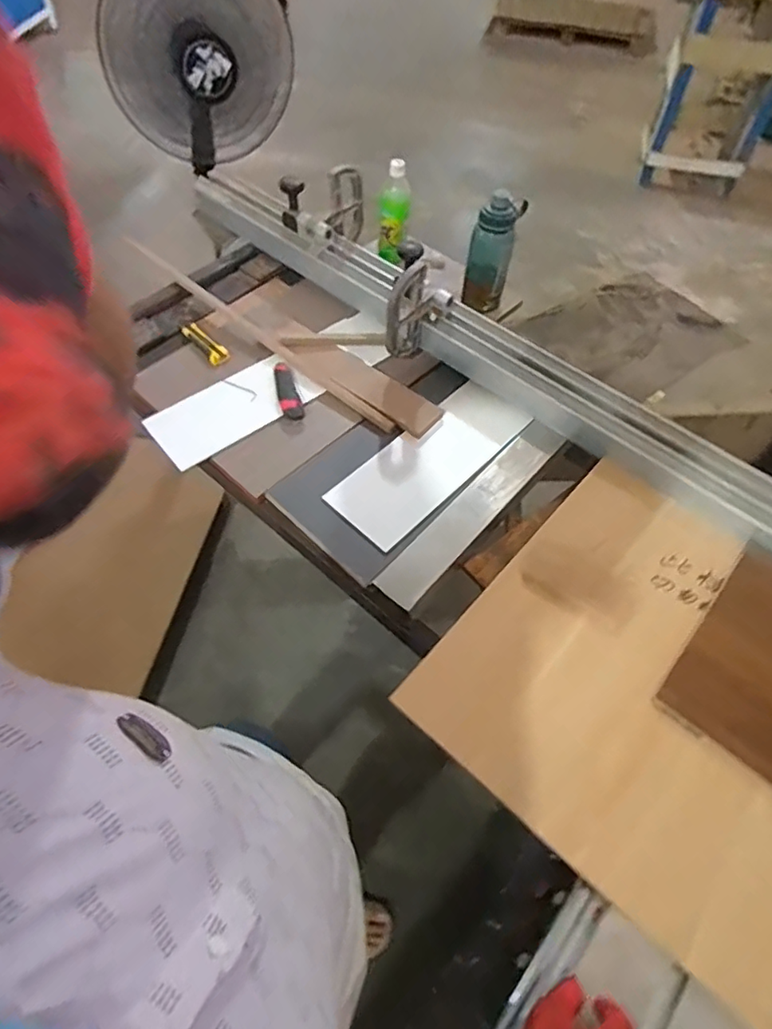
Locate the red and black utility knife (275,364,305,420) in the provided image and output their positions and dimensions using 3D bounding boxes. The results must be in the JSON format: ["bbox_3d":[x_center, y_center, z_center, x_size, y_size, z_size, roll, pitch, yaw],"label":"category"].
[{"bbox_3d":[-0.189,-0.235,1.084,0.036,0.018,0.136,-16,58,-9],"label":"red and black utility knife"}]

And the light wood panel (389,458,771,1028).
[{"bbox_3d":[0.430,0.259,0.716,0.660,0.024,0.529,37,65,23],"label":"light wood panel"}]

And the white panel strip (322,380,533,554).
[{"bbox_3d":[0.082,-0.100,1.002,0.151,0.013,0.381,40,64,22],"label":"white panel strip"}]

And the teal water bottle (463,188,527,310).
[{"bbox_3d":[0.216,-0.521,1.160,0.101,0.236,0.077,8,57,6],"label":"teal water bottle"}]

